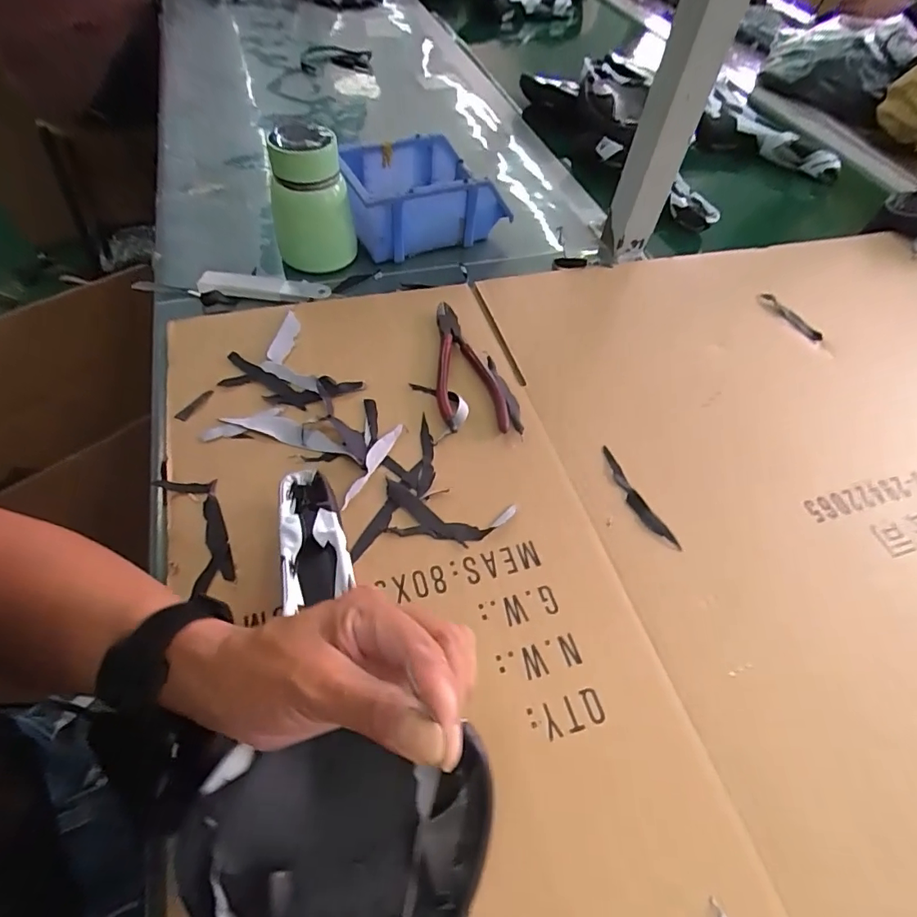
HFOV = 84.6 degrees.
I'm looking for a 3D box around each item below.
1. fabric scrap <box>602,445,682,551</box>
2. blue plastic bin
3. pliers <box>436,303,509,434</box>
[{"bbox_3d":[0.137,0.030,0.390,0.014,0.004,0.096,-20,59,-18],"label":"fabric scrap"},{"bbox_3d":[-0.042,-0.302,0.575,0.175,0.074,0.119,-18,59,-17],"label":"blue plastic bin"},{"bbox_3d":[0.007,-0.087,0.452,0.057,0.019,0.149,-3,56,-7],"label":"pliers"}]

